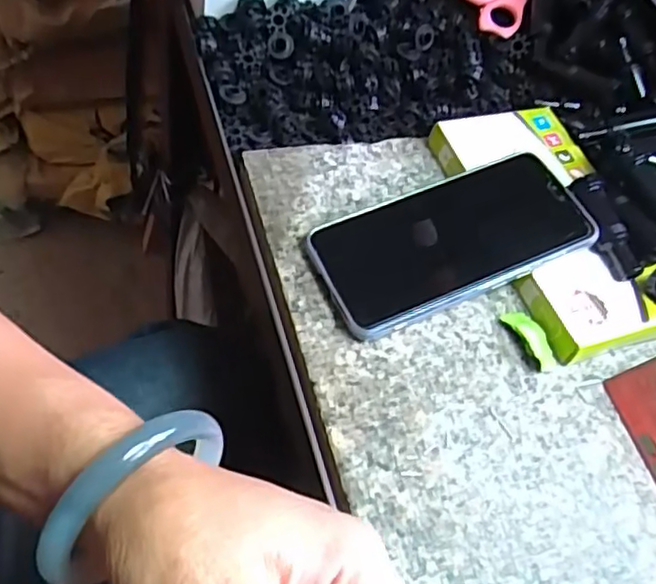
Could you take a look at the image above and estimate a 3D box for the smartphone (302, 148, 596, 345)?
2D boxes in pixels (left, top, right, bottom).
[{"bbox_3d":[0.071,-0.031,0.379,0.156,0.009,0.075,-22,60,-13],"label":"smartphone"}]

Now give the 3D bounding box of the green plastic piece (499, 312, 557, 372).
[{"bbox_3d":[0.115,0.025,0.367,0.017,0.007,0.040,-21,63,-24],"label":"green plastic piece"}]

